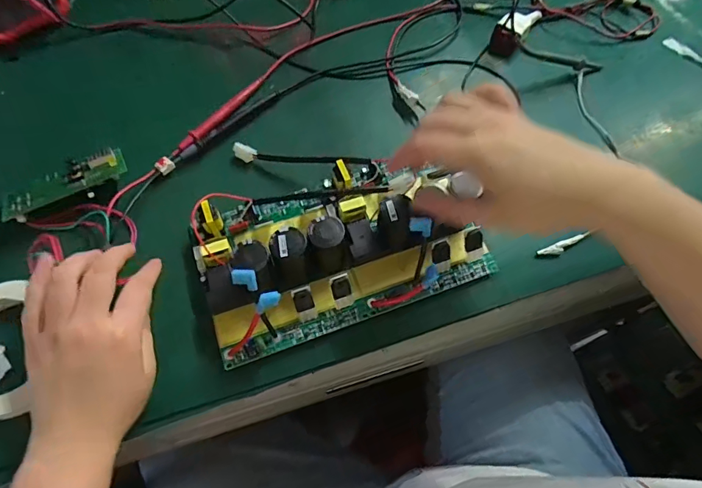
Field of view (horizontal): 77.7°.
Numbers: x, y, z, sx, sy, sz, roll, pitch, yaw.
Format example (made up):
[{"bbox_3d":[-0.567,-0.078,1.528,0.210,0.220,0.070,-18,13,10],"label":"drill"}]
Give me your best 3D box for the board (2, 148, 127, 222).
[{"bbox_3d":[-0.259,-0.057,0.395,0.103,0.016,0.034,-30,68,-14],"label":"board"}]

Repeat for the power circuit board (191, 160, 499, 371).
[{"bbox_3d":[-0.010,-0.007,0.363,0.233,0.057,0.135,-18,68,-11],"label":"power circuit board"}]

